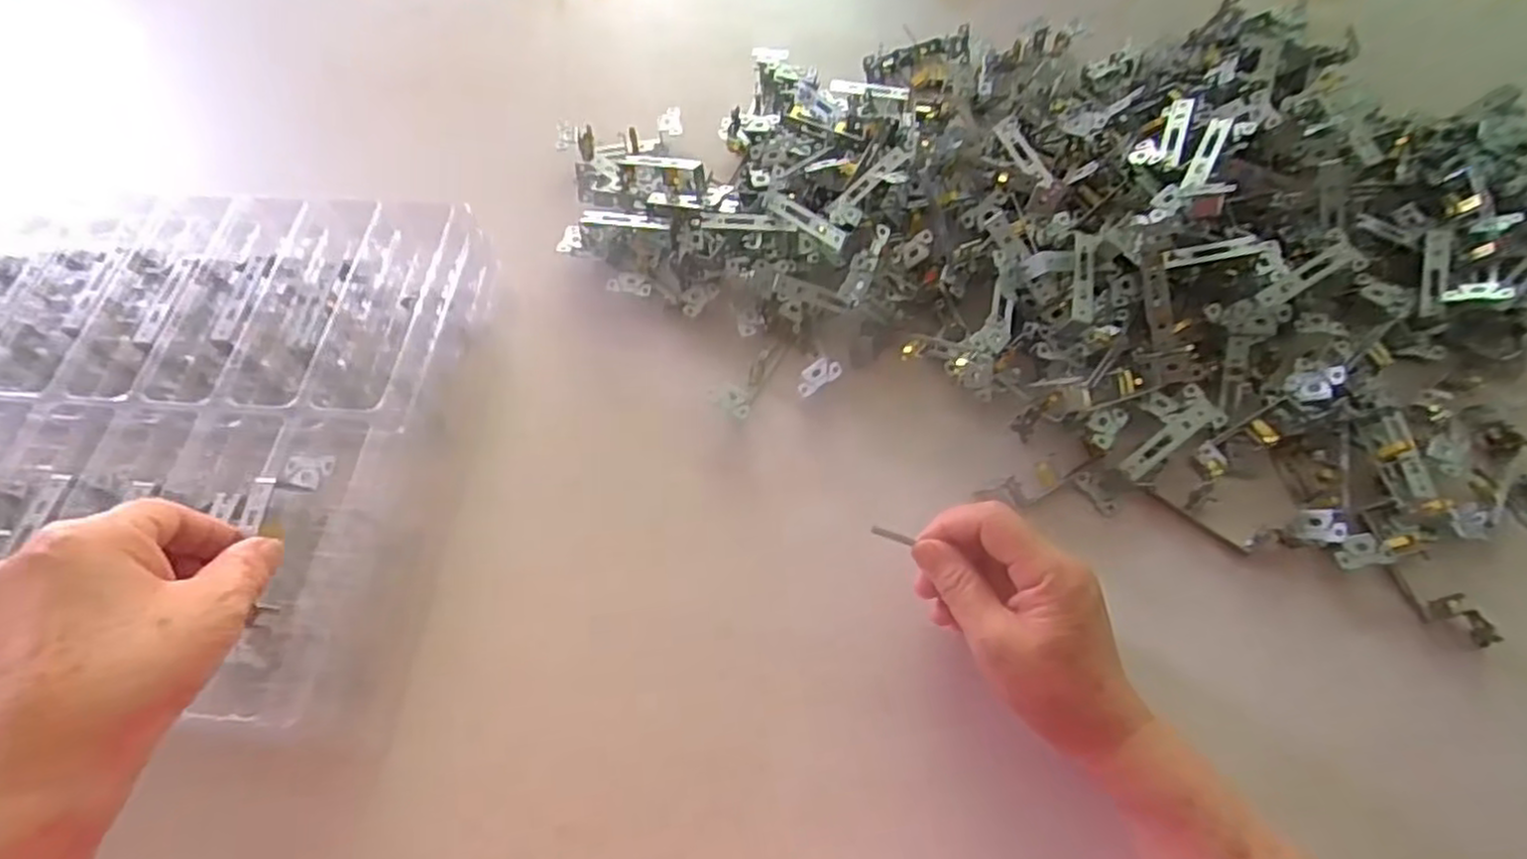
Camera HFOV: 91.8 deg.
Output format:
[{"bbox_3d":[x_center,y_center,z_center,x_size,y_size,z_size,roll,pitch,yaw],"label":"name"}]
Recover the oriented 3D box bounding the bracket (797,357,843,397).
[{"bbox_3d":[0.037,-0.037,0.501,0.033,0.004,0.017,-33,76,22],"label":"bracket"}]

